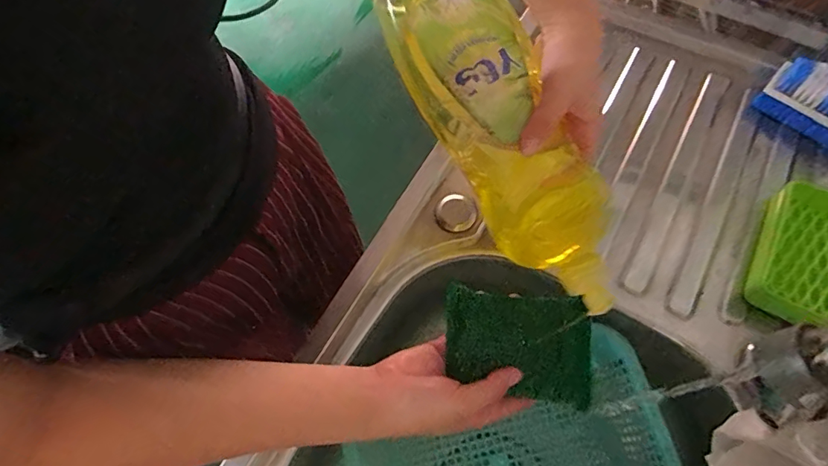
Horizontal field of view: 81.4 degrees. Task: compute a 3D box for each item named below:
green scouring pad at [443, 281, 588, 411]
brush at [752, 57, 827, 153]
[{"bbox_3d":[0.071,0.079,0.340,0.099,0.012,0.072,6,85,5],"label":"green scouring pad"},{"bbox_3d":[0.394,-0.122,0.461,0.108,0.055,0.050,35,70,16],"label":"brush"}]

